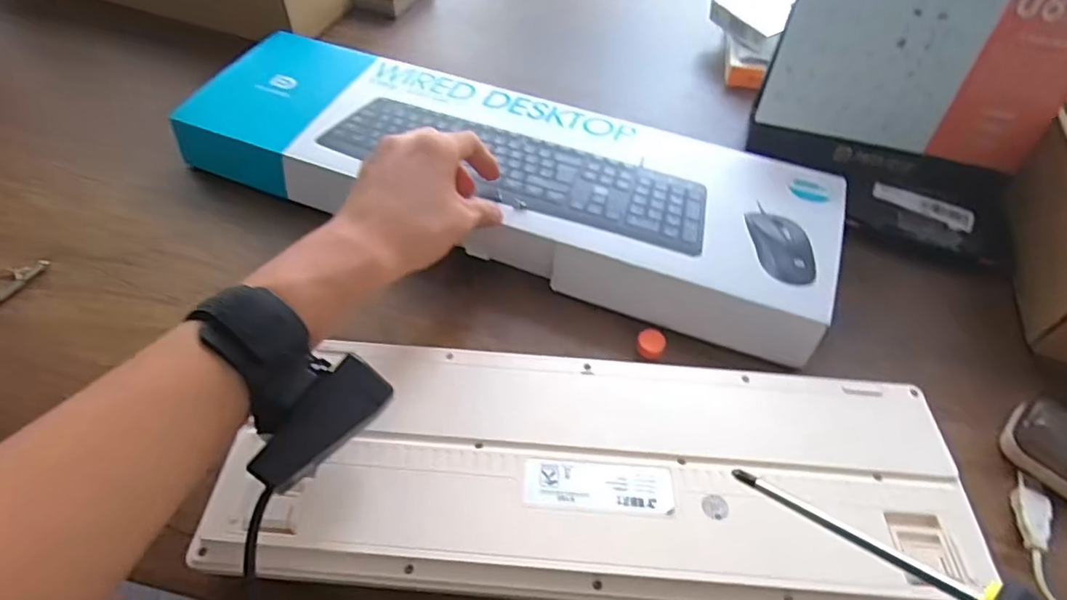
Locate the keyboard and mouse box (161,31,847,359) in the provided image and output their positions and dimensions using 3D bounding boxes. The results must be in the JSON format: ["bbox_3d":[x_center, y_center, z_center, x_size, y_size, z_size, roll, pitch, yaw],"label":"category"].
[{"bbox_3d":[-0.026,-0.106,0.472,0.518,0.054,0.173,21,52,13],"label":"keyboard and mouse box"}]

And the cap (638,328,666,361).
[{"bbox_3d":[0.082,0.029,0.400,0.019,0.009,0.020,6,50,2],"label":"cap"}]

